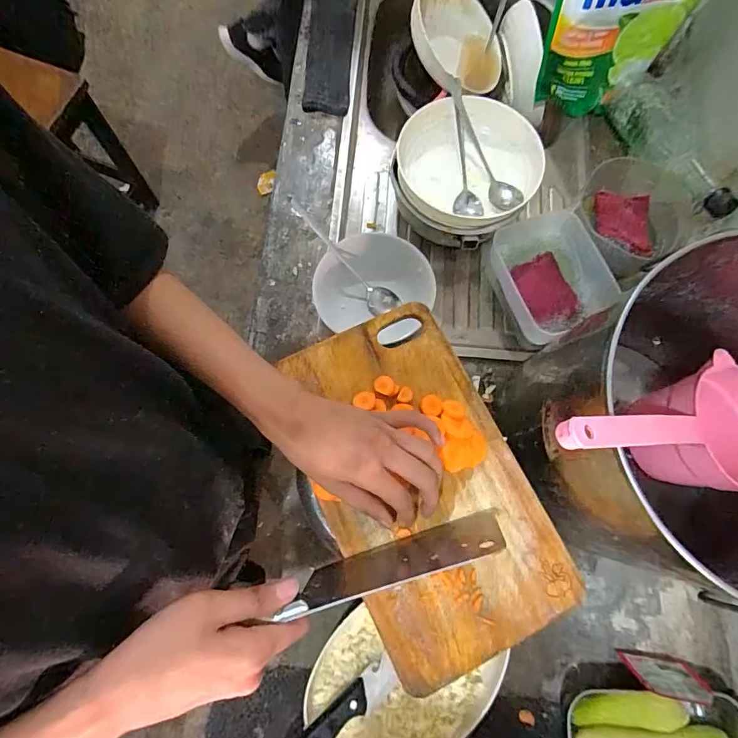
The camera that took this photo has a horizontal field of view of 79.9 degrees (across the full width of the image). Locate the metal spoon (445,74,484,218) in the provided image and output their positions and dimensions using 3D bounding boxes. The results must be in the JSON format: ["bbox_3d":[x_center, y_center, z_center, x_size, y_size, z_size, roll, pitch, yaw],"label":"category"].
[{"bbox_3d":[0.128,-0.293,0.589,0.037,0.044,0.209,-2,74,-2],"label":"metal spoon"}]

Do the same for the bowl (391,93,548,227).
[{"bbox_3d":[0.130,-0.272,0.601,0.188,0.062,0.178,0,74,-1],"label":"bowl"}]

